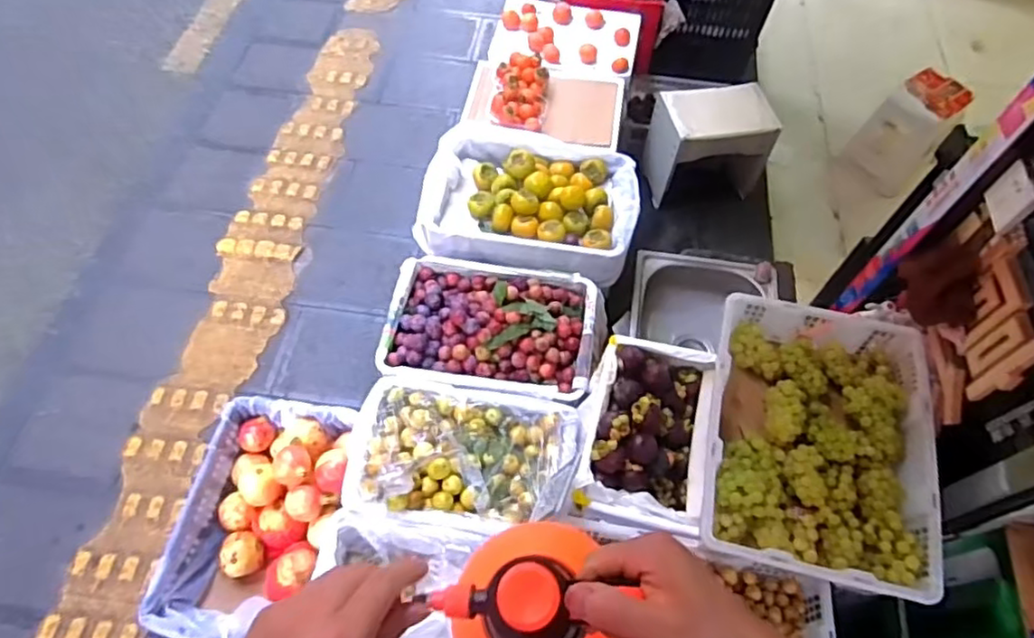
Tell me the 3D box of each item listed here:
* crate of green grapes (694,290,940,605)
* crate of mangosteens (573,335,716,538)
[{"bbox_3d":[0.509,0.203,1.107,0.364,0.123,0.495,17,60,7],"label":"crate of green grapes"},{"bbox_3d":[0.254,0.225,1.263,0.236,0.109,0.367,15,59,6],"label":"crate of mangosteens"}]

